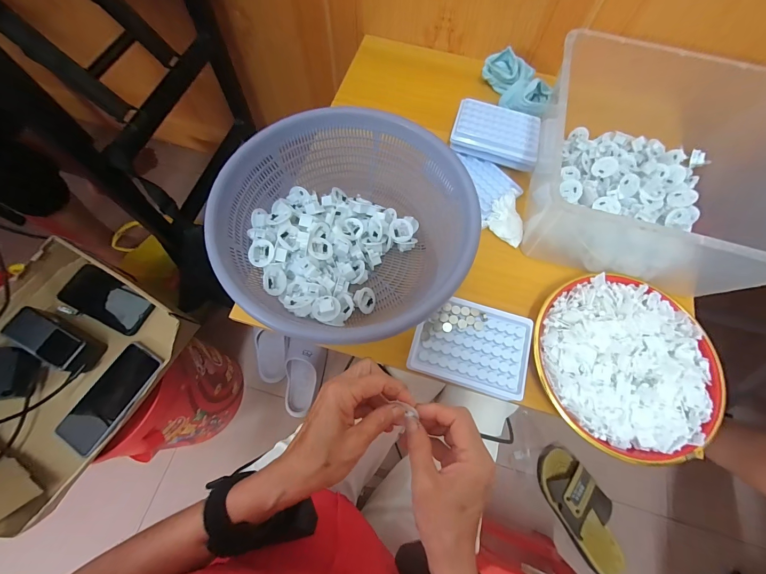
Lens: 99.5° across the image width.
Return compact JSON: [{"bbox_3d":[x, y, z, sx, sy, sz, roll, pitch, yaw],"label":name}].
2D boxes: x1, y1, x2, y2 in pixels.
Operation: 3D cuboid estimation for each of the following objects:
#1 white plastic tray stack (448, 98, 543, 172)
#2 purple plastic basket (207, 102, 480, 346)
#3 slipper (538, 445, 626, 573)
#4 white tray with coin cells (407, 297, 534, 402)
[{"bbox_3d":[0.174,-0.237,0.501,0.129,0.036,0.101,16,70,5],"label":"white plastic tray stack"},{"bbox_3d":[-0.041,-0.067,0.404,0.283,0.114,0.269,20,71,6],"label":"purple plastic basket"},{"bbox_3d":[0.467,0.516,0.753,0.118,0.058,0.263,-26,72,-10],"label":"slipper"},{"bbox_3d":[0.105,0.068,0.387,0.132,0.014,0.097,16,70,5],"label":"white tray with coin cells"}]

